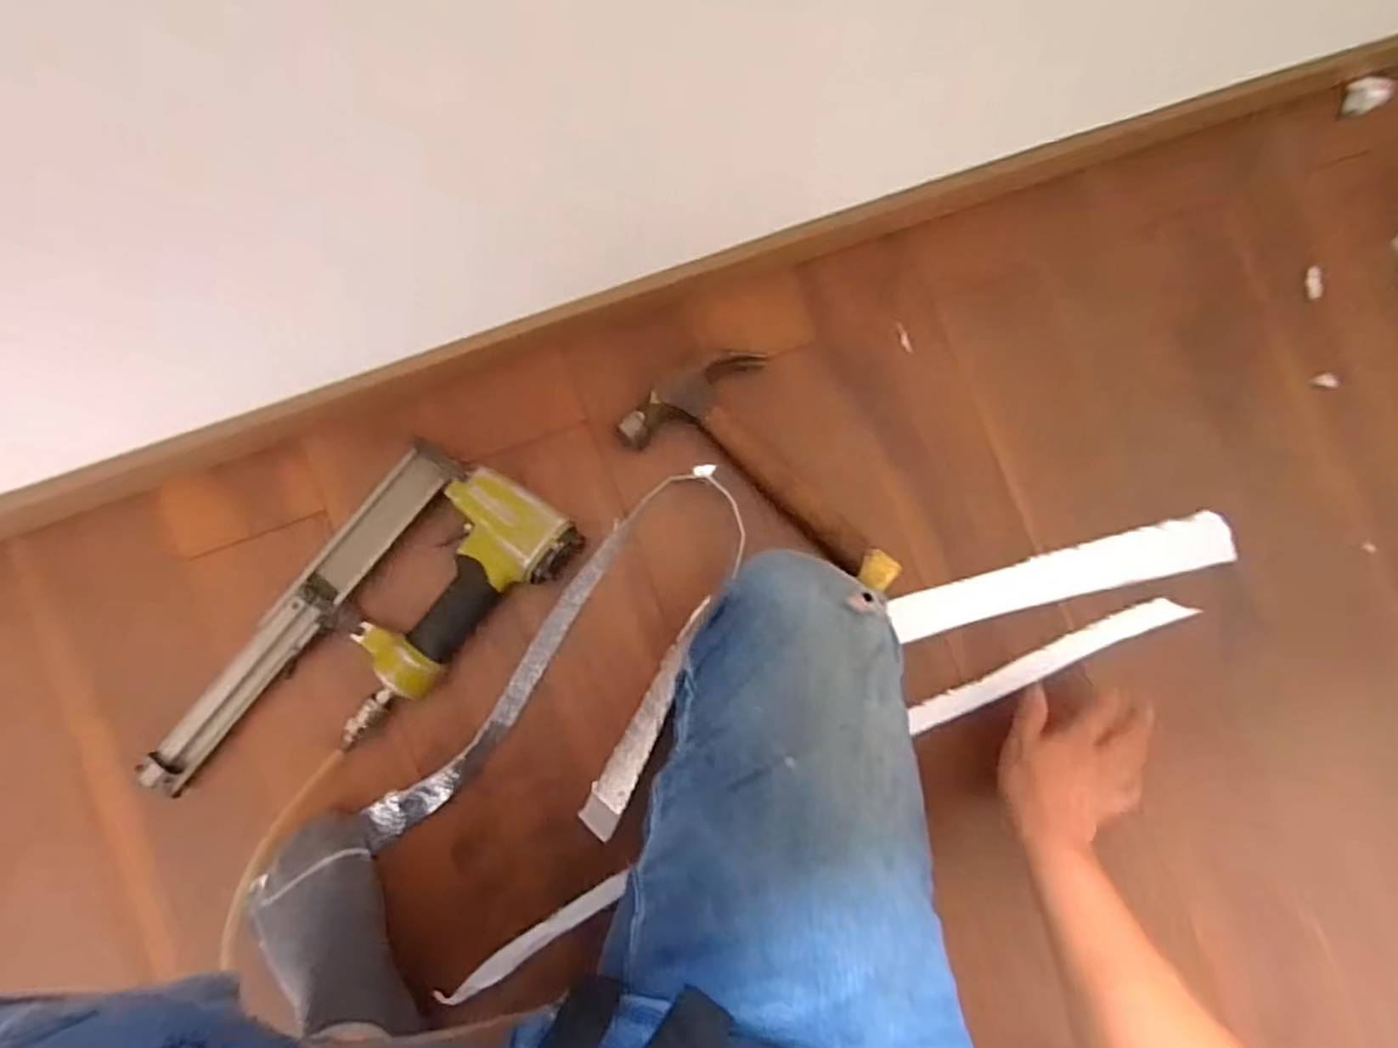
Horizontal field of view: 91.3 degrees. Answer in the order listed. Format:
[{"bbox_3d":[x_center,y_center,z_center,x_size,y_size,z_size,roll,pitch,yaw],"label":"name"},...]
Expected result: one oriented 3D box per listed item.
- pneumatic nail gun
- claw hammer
[{"bbox_3d":[-0.278,0.098,0.569,0.157,0.064,0.359,41,82,-2],"label":"pneumatic nail gun"},{"bbox_3d":[0.080,-0.065,0.643,0.288,0.040,0.136,31,83,-3],"label":"claw hammer"}]

